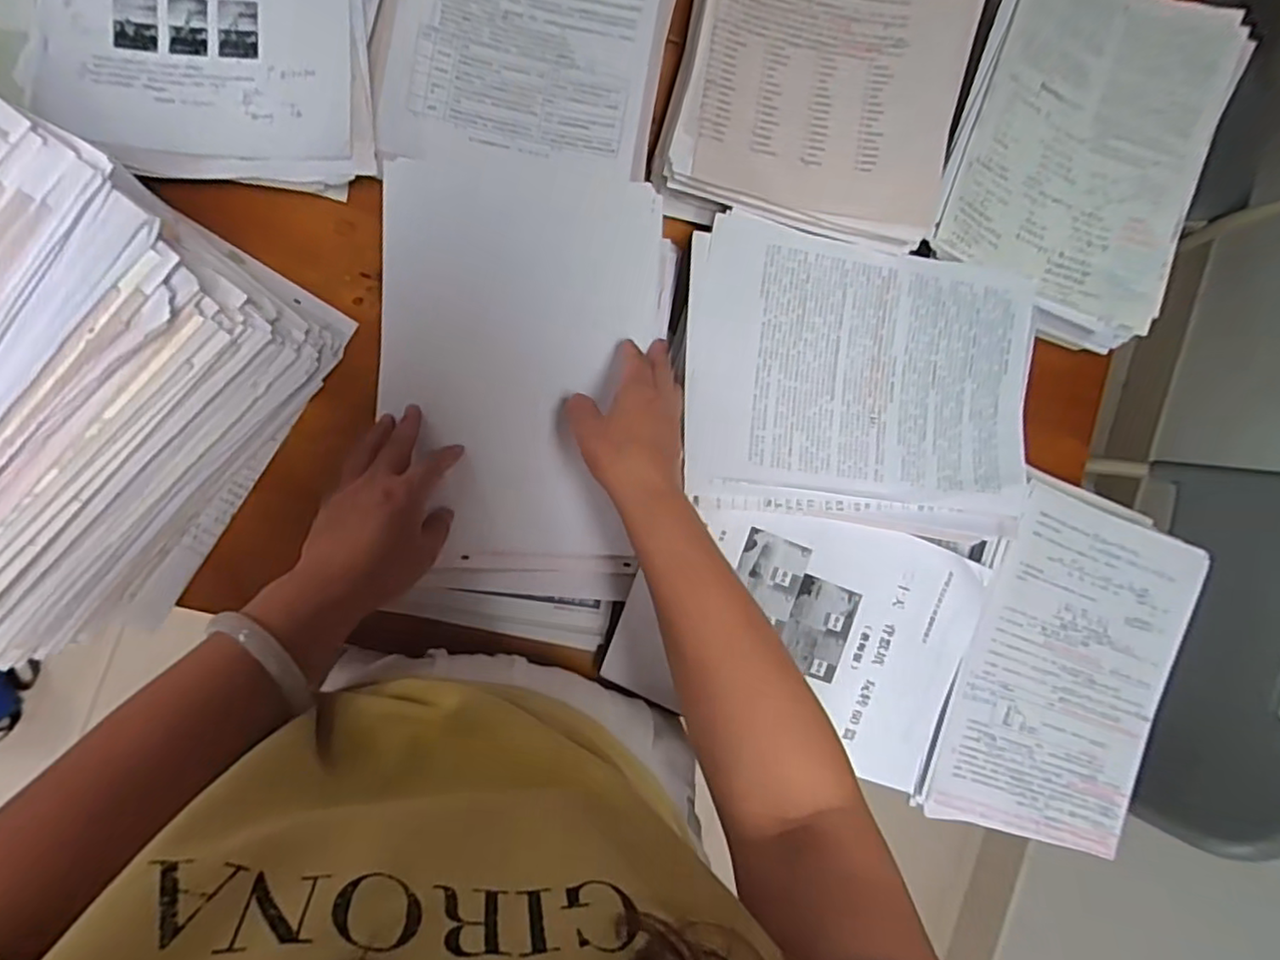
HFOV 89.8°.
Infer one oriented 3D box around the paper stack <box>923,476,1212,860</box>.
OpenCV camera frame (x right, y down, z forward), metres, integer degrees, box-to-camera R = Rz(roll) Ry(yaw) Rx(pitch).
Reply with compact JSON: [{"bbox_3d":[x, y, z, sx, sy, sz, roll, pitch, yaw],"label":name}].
[{"bbox_3d":[0.394,0.176,0.594,0.213,0.021,0.307,16,89,-12],"label":"paper stack"}]

